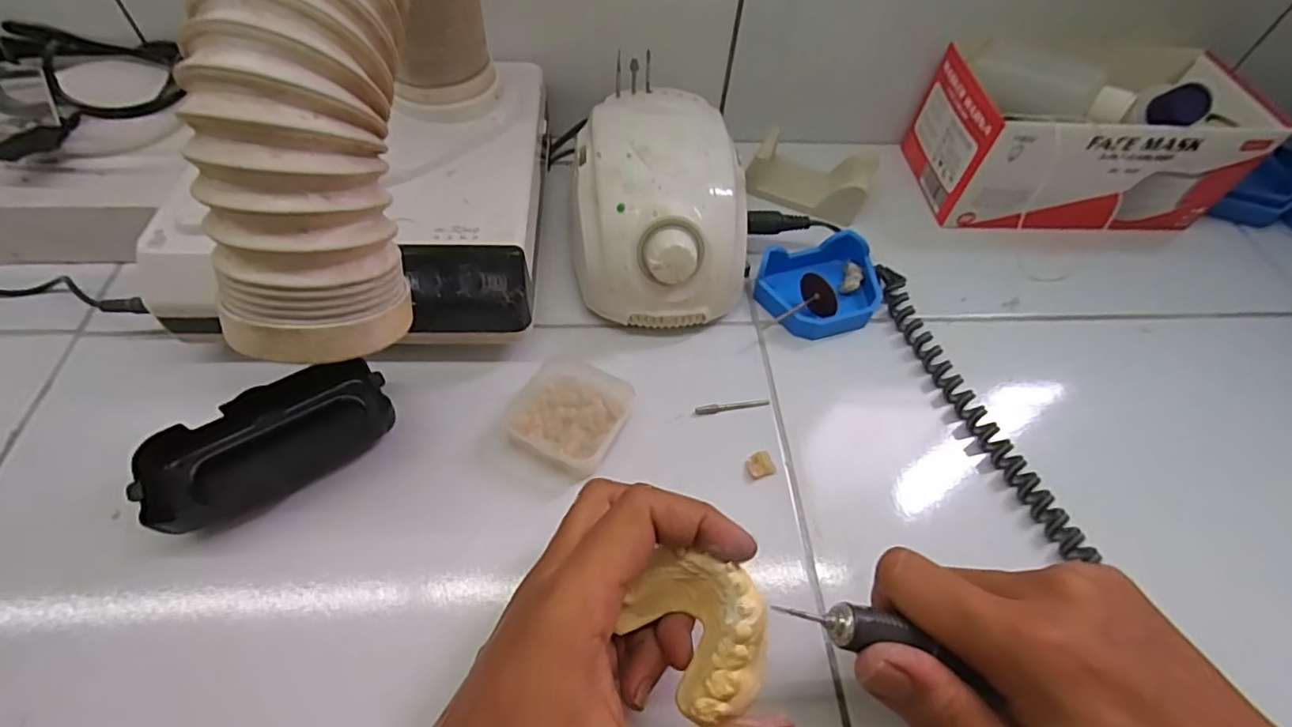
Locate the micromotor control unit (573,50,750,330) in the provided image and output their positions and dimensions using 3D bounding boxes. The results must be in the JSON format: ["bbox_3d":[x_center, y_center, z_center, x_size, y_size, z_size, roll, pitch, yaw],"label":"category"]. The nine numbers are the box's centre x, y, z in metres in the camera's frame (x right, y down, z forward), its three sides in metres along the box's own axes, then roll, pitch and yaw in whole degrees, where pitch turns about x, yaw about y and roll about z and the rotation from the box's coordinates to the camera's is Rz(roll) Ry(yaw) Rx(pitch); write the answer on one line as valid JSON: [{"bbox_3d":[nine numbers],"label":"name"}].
[{"bbox_3d":[0.011,-0.099,0.360,0.105,0.077,0.141,2,56,-4],"label":"micromotor control unit"}]

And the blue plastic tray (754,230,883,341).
[{"bbox_3d":[0.115,-0.050,0.371,0.079,0.021,0.065,-14,57,-15],"label":"blue plastic tray"}]

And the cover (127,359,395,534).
[{"bbox_3d":[-0.187,0.039,0.291,0.108,0.029,0.052,-30,63,-24],"label":"cover"}]

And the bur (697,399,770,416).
[{"bbox_3d":[0.050,0.025,0.329,0.043,0.004,0.005,-5,56,-9],"label":"bur"}]

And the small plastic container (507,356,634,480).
[{"bbox_3d":[-0.041,0.027,0.311,0.059,0.019,0.063,26,57,12],"label":"small plastic container"}]

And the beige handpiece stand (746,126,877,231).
[{"bbox_3d":[0.122,-0.141,0.427,0.086,0.030,0.060,20,56,9],"label":"beige handpiece stand"}]

